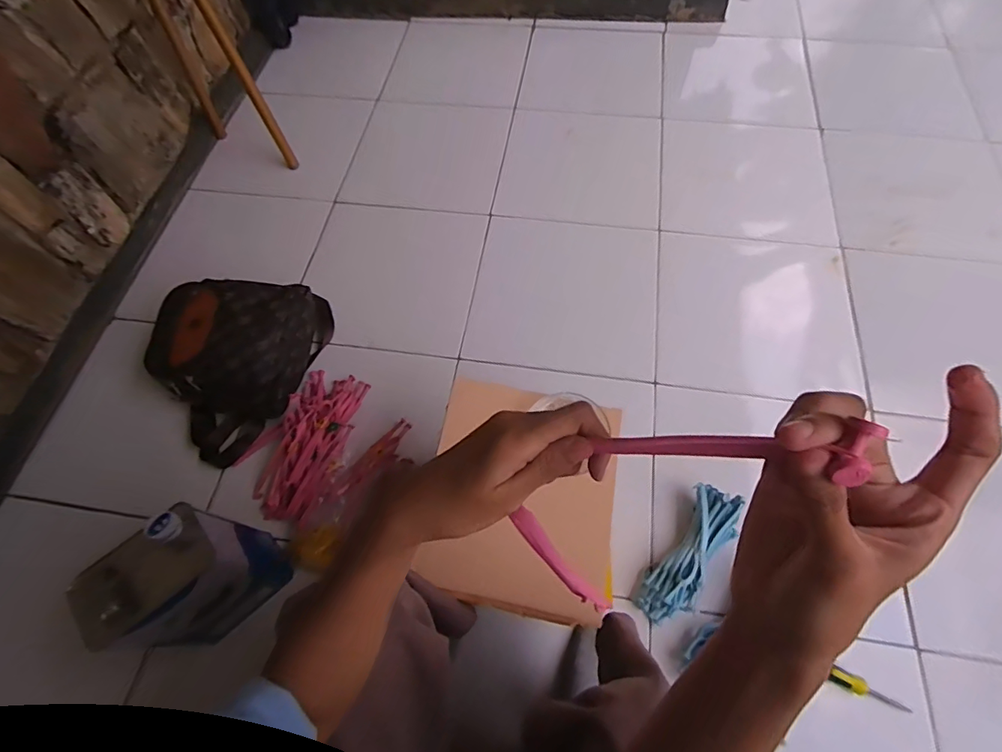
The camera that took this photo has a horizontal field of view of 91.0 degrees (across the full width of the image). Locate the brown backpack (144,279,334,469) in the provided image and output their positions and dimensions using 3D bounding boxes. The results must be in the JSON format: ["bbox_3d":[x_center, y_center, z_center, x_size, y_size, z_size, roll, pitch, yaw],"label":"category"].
[{"bbox_3d":[-0.476,-0.012,0.925,0.301,0.143,0.323,-9,80,-11],"label":"brown backpack"}]

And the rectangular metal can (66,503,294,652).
[{"bbox_3d":[-0.437,0.291,0.712,0.161,0.266,0.110,-41,68,-16],"label":"rectangular metal can"}]

